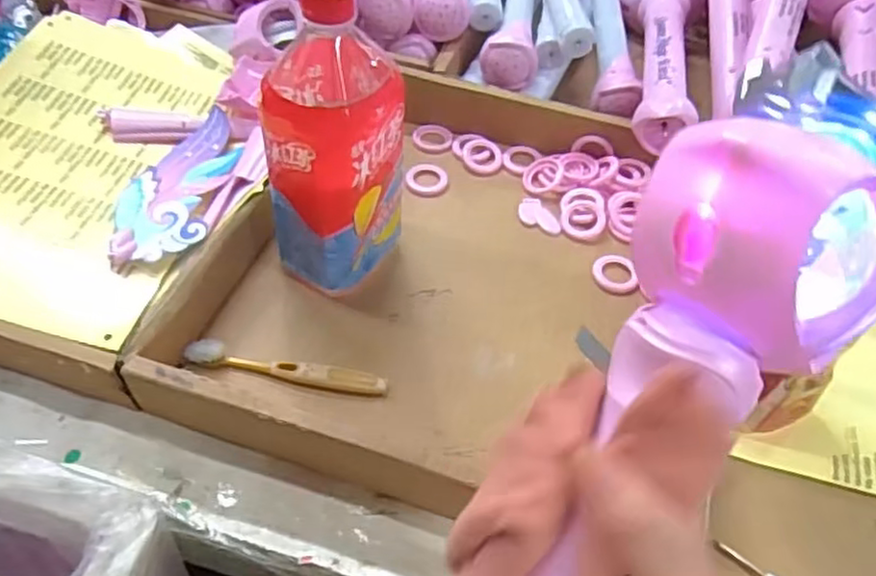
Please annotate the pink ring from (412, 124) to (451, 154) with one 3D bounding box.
[{"bbox_3d":[-0.005,-0.141,0.658,0.036,0.005,0.045,2,51,-2],"label":"pink ring"}]

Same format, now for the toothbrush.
[{"bbox_3d":[-0.105,0.058,0.483,0.139,0.021,0.018,9,51,4],"label":"toothbrush"}]

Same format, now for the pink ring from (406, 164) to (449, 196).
[{"bbox_3d":[-0.009,-0.096,0.615,0.036,0.004,0.039,2,51,-2],"label":"pink ring"}]

